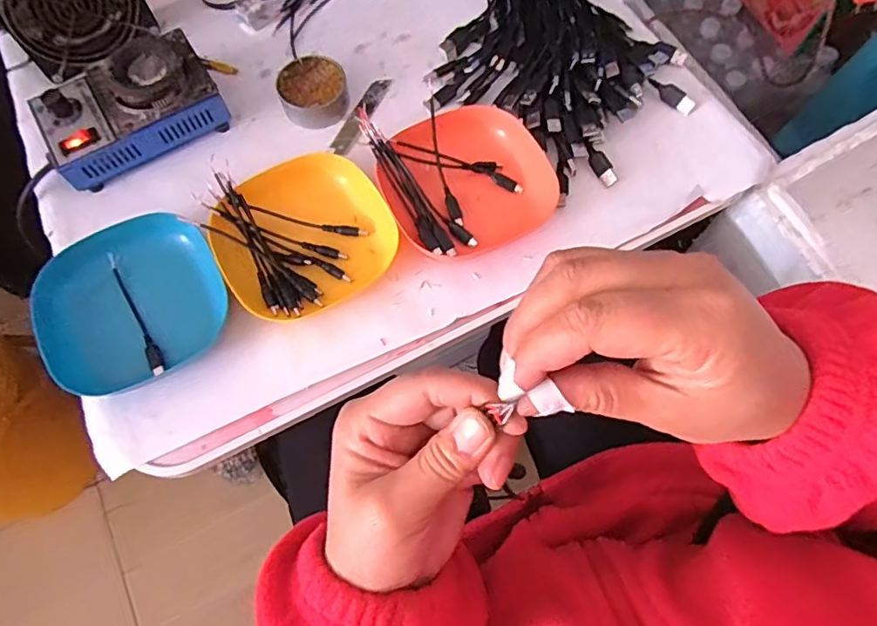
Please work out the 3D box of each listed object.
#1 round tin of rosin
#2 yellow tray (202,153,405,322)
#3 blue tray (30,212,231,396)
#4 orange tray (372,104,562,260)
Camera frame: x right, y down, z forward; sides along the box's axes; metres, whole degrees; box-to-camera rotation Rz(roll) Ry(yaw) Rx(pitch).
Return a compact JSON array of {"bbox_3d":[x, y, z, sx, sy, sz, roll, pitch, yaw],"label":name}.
[{"bbox_3d":[-0.119,-0.210,0.523,0.063,0.025,0.064,0,69,1],"label":"round tin of rosin"},{"bbox_3d":[-0.112,-0.067,0.463,0.138,0.029,0.122,-33,72,-11],"label":"yellow tray"},{"bbox_3d":[-0.244,-0.013,0.441,0.132,0.034,0.130,-27,71,-9],"label":"blue tray"},{"bbox_3d":[0.022,-0.114,0.478,0.134,0.029,0.123,-24,71,-8],"label":"orange tray"}]

